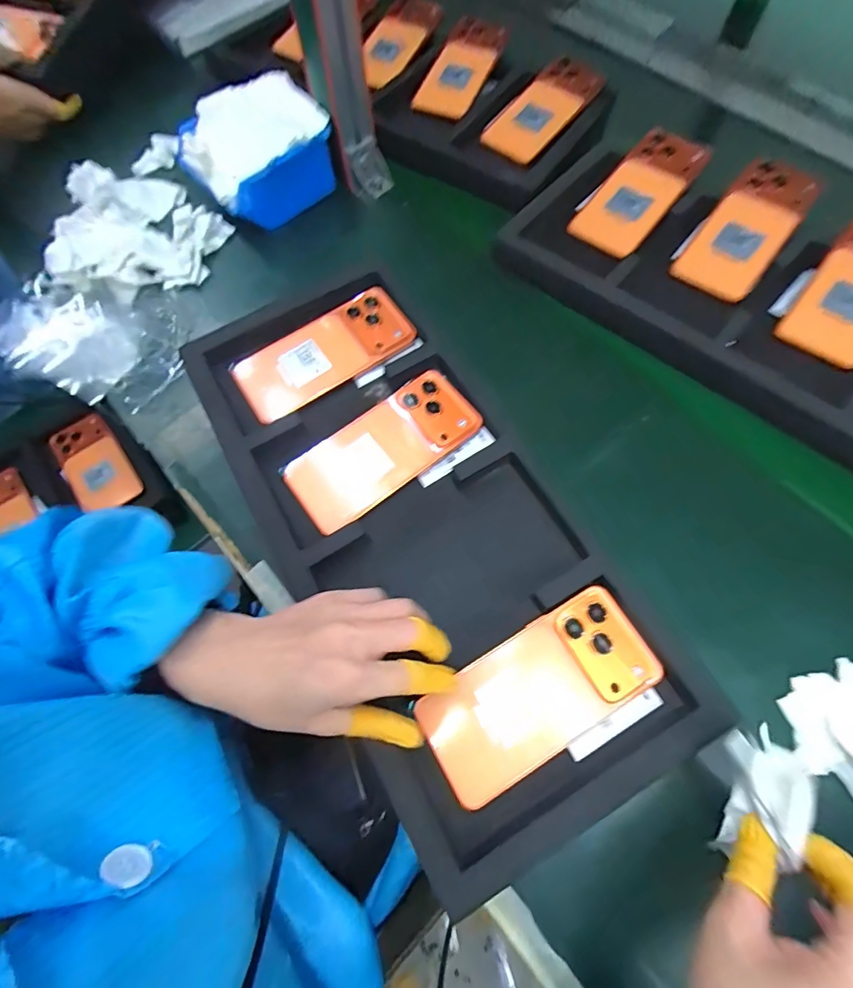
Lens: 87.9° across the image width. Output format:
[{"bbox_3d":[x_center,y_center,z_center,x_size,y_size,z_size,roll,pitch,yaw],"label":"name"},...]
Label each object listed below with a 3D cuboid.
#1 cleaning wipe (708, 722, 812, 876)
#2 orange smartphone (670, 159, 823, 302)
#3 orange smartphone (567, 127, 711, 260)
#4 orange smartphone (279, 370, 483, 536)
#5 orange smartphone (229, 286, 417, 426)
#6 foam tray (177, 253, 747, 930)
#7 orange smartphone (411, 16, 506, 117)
[{"bbox_3d":[0.187,0.171,0.250,0.027,0.056,0.067,0,68,2],"label":"cleaning wipe"},{"bbox_3d":[0.317,-0.261,0.439,0.075,0.011,0.150,39,89,15],"label":"orange smartphone"},{"bbox_3d":[0.225,-0.322,0.472,0.075,0.014,0.172,40,84,13],"label":"orange smartphone"},{"bbox_3d":[-0.036,-0.039,0.378,0.165,0.014,0.074,-34,71,-11],"label":"orange smartphone"},{"bbox_3d":[-0.097,-0.136,0.417,0.168,0.008,0.072,-33,71,-11],"label":"orange smartphone"},{"bbox_3d":[-0.014,0.015,0.351,0.212,0.025,0.470,-30,71,-10],"label":"foam tray"},{"bbox_3d":[0.040,-0.522,0.548,0.067,0.011,0.130,29,89,-3],"label":"orange smartphone"}]

